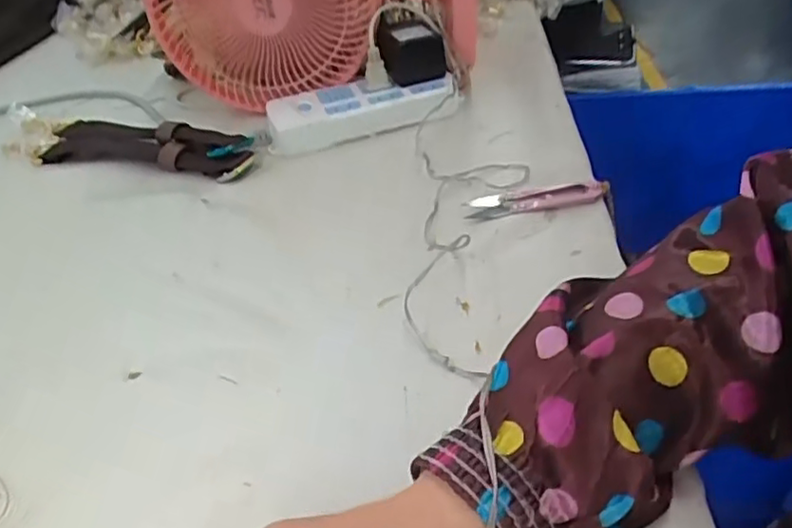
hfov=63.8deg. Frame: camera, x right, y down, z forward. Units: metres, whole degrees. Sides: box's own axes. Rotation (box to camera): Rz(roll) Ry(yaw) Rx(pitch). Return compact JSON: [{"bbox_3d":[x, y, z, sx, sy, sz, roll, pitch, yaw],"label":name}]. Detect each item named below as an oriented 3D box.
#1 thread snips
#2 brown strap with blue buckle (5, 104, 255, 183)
[{"bbox_3d":[0.106,-0.051,0.481,0.105,0.018,0.025,-4,37,-1],"label":"thread snips"},{"bbox_3d":[-0.278,-0.126,0.638,0.311,0.030,0.084,7,39,13],"label":"brown strap with blue buckle"}]

